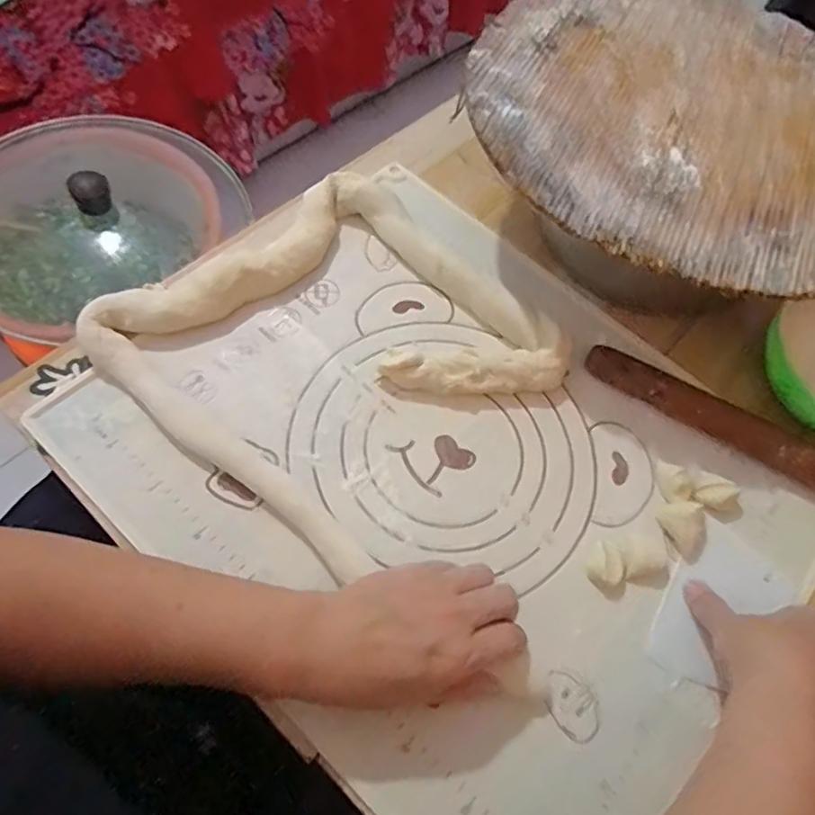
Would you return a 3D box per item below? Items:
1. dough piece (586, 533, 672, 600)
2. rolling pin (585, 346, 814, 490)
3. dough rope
[{"bbox_3d":[0.157,0.111,0.418,0.060,0.016,0.038,-9,66,-10],"label":"dough piece"},{"bbox_3d":[0.273,0.024,0.463,0.279,0.030,0.020,28,65,7],"label":"rolling pin"},{"bbox_3d":[-0.008,-0.025,0.464,0.406,0.037,0.286,36,69,13],"label":"dough rope"}]

